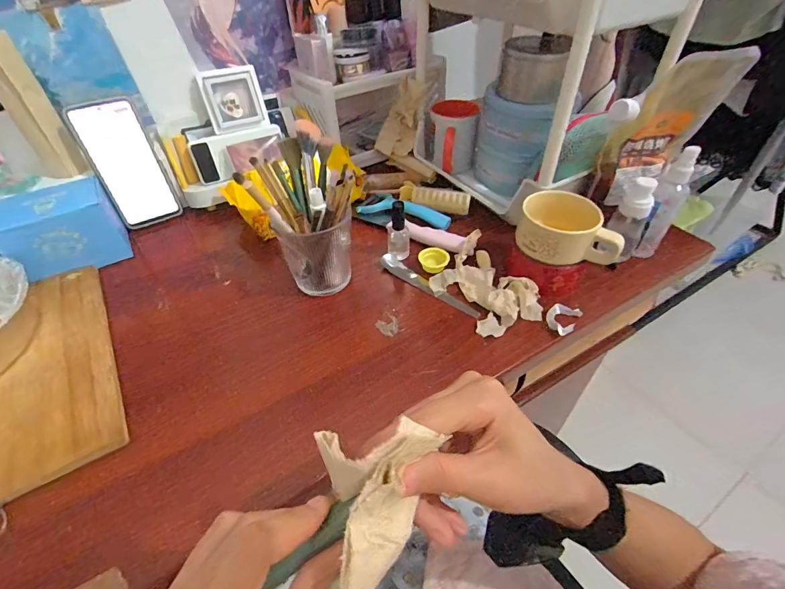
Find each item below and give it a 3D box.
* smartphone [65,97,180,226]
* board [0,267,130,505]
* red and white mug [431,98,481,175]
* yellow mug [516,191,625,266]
[{"bbox_3d":[-0.369,-0.179,0.548,0.079,0.168,0.005,-26,38,-24],"label":"smartphone"},{"bbox_3d":[-0.388,0.090,0.376,0.205,0.016,0.263,-25,49,-22],"label":"board"},{"bbox_3d":[0.098,-0.261,0.639,0.077,0.085,0.091,6,45,7],"label":"red and white mug"},{"bbox_3d":[0.200,-0.072,0.444,0.114,0.056,0.073,26,52,16],"label":"yellow mug"}]

